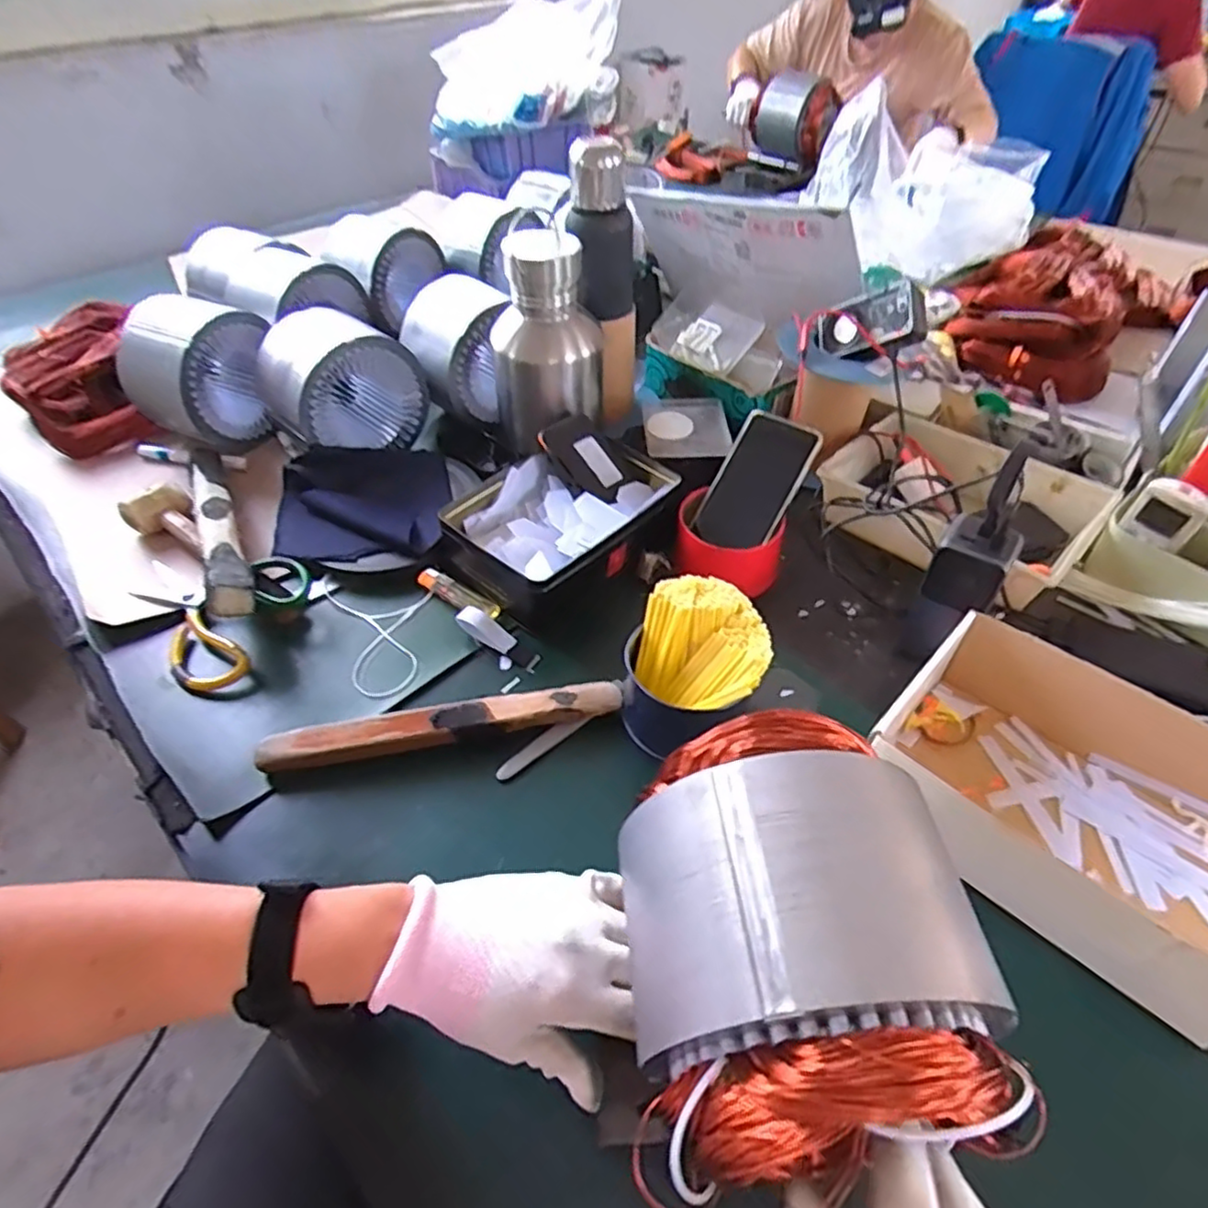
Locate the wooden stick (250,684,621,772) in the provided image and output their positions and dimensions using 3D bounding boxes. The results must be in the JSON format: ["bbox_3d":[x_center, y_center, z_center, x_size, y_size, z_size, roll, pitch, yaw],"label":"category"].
[{"bbox_3d":[-0.122,0.094,0.530,0.269,0.027,0.028,-9,48,-7],"label":"wooden stick"}]

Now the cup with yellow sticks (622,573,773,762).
[{"bbox_3d":[0.068,0.051,0.526,0.100,0.093,0.106,-1,46,1],"label":"cup with yellow sticks"}]

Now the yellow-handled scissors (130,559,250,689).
[{"bbox_3d":[-0.375,0.023,0.606,0.174,0.023,0.051,34,56,29],"label":"yellow-handled scissors"}]

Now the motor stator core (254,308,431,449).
[{"bbox_3d":[-0.291,-0.247,0.766,0.156,0.126,0.105,-33,54,-26],"label":"motor stator core"}]

